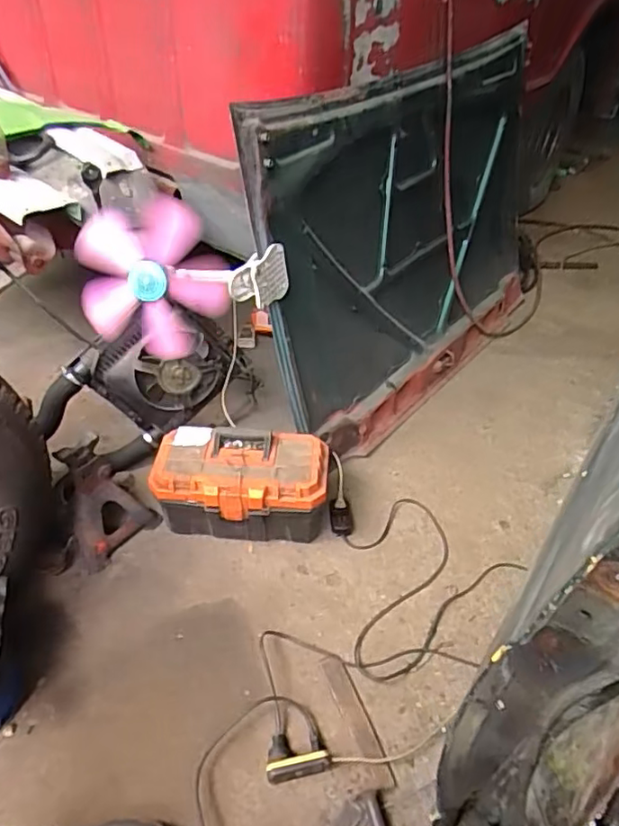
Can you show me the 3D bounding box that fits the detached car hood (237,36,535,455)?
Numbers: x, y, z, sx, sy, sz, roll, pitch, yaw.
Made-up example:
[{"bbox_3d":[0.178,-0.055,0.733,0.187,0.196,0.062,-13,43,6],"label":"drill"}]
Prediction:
[{"bbox_3d":[0.320,-0.505,1.708,0.119,0.859,1.302,15,40,38],"label":"detached car hood"}]

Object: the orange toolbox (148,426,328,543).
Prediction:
[{"bbox_3d":[-0.155,0.178,1.409,0.379,0.207,0.197,5,42,5],"label":"orange toolbox"}]

